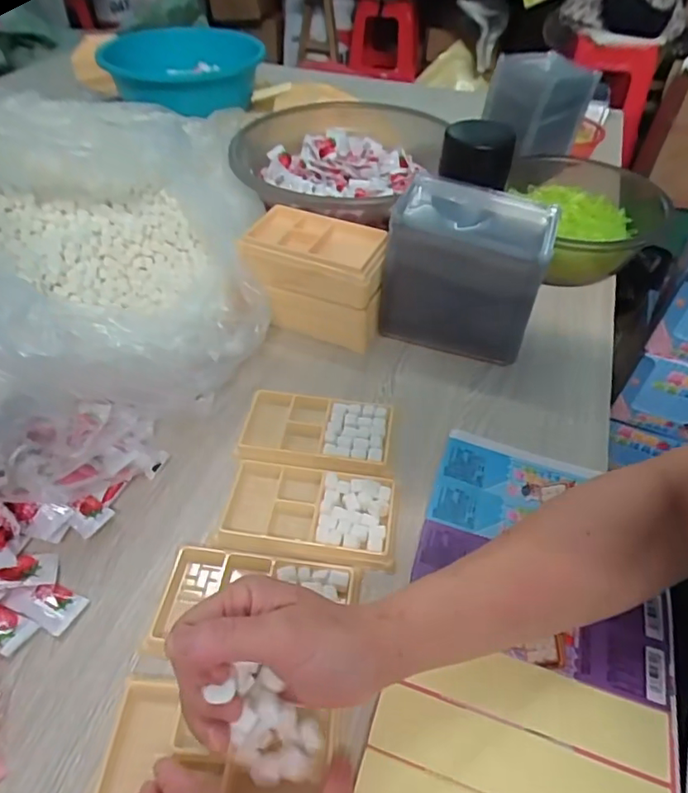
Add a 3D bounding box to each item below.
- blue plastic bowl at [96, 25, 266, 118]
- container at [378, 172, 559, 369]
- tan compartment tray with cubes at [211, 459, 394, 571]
[{"bbox_3d":[-0.284,-0.599,1.002,0.270,0.083,0.263,-1,46,-3],"label":"blue plastic bowl"},{"bbox_3d":[0.115,-0.118,0.530,0.139,0.134,0.085,16,47,13],"label":"container"},{"bbox_3d":[-0.026,0.088,0.420,0.126,0.010,0.075,7,46,4],"label":"tan compartment tray with cubes"}]

